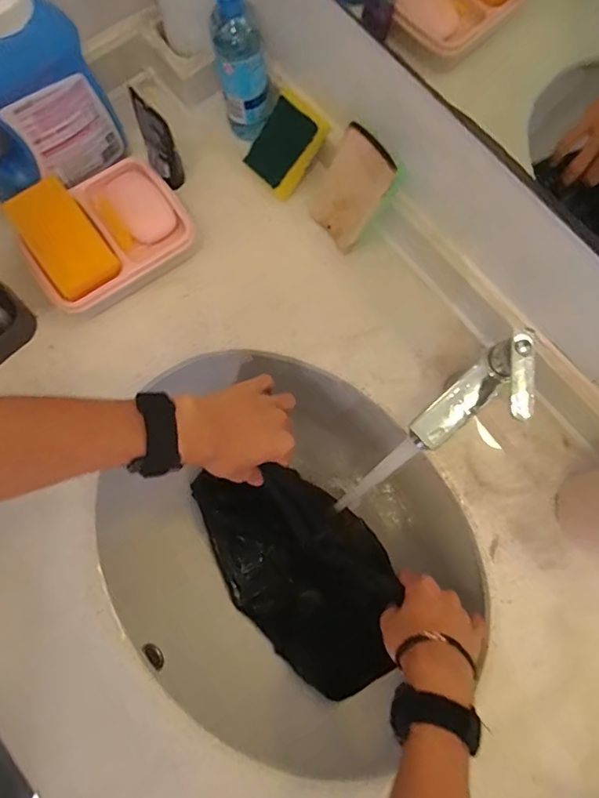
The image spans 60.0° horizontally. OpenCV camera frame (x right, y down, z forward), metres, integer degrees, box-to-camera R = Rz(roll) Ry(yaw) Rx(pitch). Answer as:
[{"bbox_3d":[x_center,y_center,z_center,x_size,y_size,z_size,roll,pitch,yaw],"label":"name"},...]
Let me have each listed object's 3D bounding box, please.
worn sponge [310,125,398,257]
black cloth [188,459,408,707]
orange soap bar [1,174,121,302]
[{"bbox_3d":[0.050,-0.204,0.509,0.013,0.111,0.064,-32,80,-28],"label":"worn sponge"},{"bbox_3d":[-0.003,0.195,0.618,0.284,0.031,0.167,43,80,8],"label":"black cloth"},{"bbox_3d":[-0.217,-0.148,0.477,0.061,0.018,0.099,-30,104,6],"label":"orange soap bar"}]

